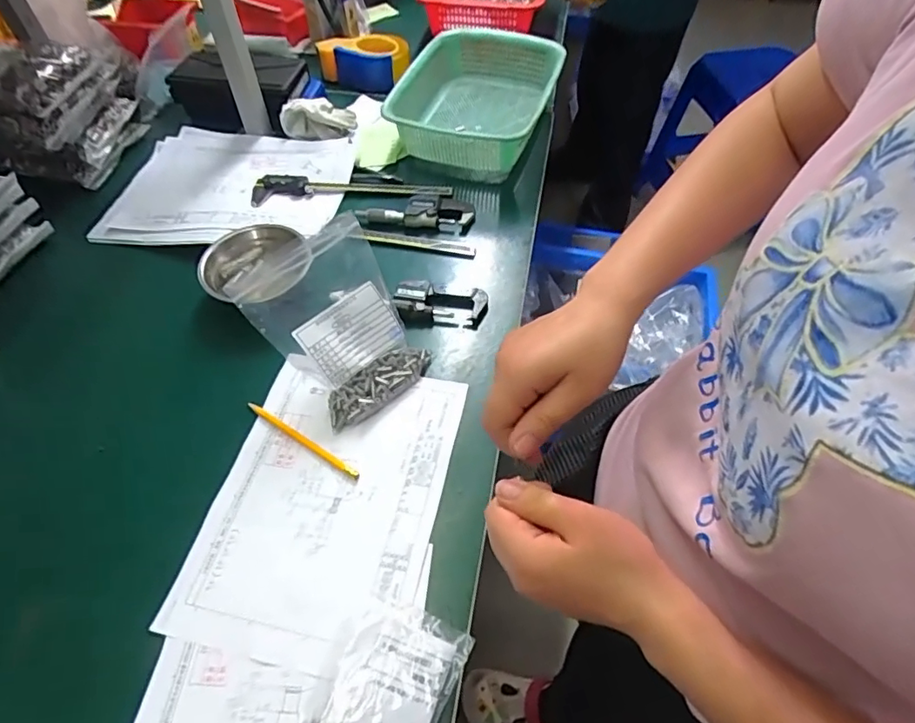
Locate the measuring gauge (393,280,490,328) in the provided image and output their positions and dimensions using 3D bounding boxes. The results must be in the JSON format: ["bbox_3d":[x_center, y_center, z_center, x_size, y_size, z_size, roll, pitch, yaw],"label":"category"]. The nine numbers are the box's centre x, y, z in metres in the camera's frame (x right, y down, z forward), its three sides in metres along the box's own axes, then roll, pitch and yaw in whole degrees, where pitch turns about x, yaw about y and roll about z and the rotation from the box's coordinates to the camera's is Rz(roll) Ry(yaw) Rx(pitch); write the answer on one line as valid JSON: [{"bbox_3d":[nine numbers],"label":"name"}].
[{"bbox_3d":[-0.020,-0.069,0.668,0.108,0.028,0.059,2,53,1],"label":"measuring gauge"}]

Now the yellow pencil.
[{"bbox_3d":[-0.158,0.079,0.562,0.145,0.009,0.009,28,58,19],"label":"yellow pencil"}]

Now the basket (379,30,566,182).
[{"bbox_3d":[0.033,-0.393,0.837,0.213,0.091,0.289,17,55,12],"label":"basket"}]

